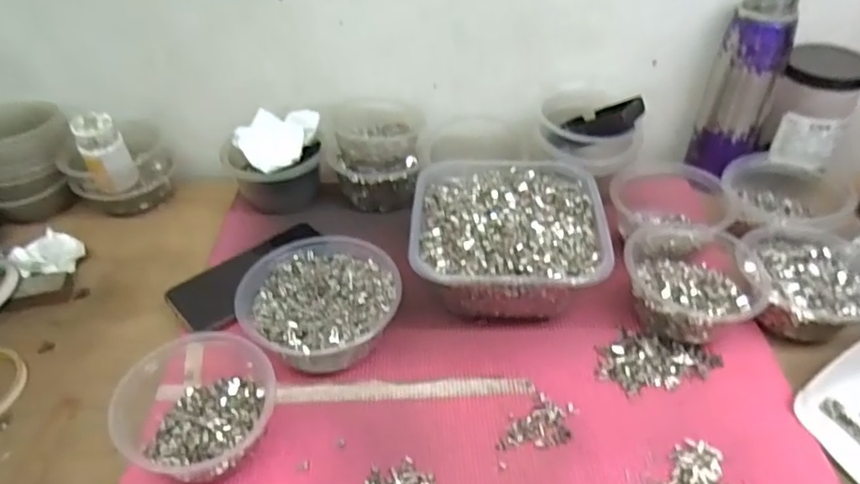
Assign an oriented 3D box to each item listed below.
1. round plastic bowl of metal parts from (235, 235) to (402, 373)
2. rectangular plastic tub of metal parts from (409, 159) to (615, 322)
[{"bbox_3d":[-0.097,0.058,0.536,0.127,0.057,0.130,-1,42,1],"label":"round plastic bowl of metal parts"},{"bbox_3d":[0.071,-0.008,0.578,0.172,0.070,0.181,0,42,2],"label":"rectangular plastic tub of metal parts"}]

